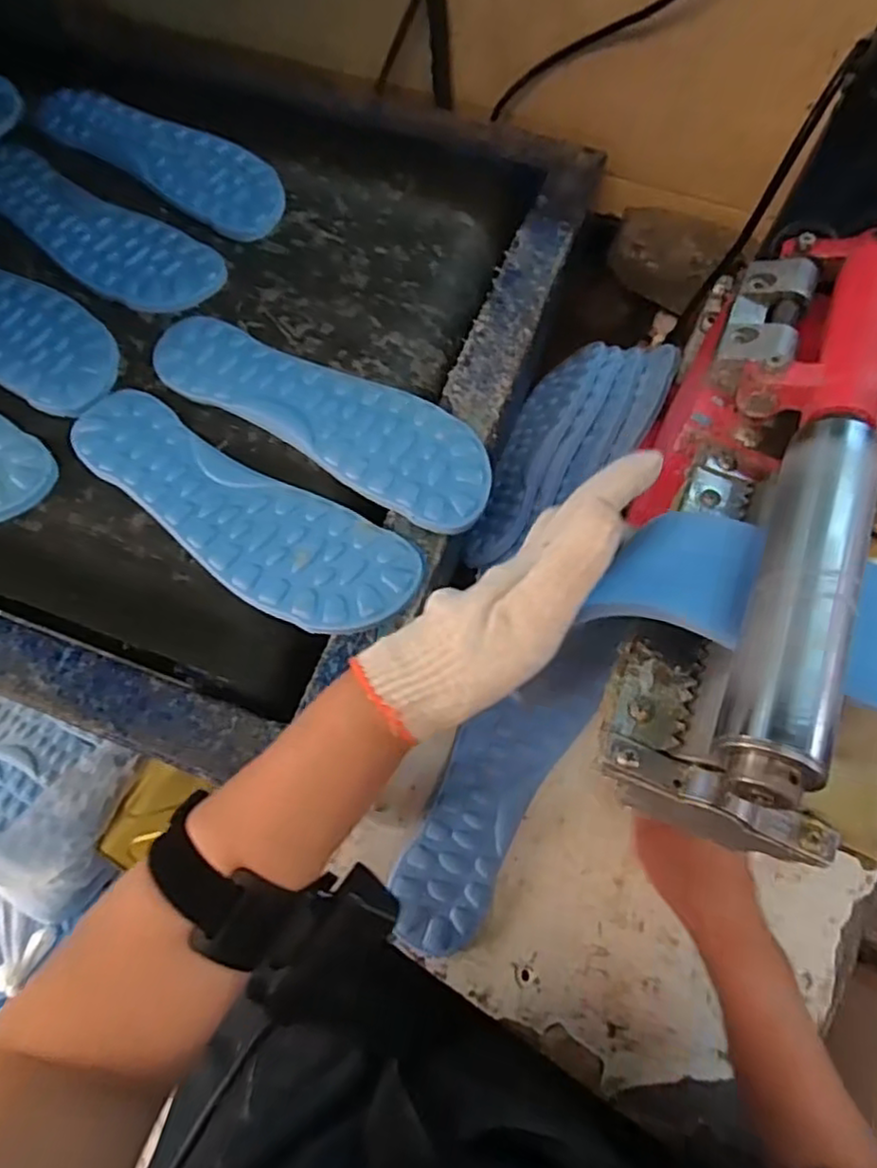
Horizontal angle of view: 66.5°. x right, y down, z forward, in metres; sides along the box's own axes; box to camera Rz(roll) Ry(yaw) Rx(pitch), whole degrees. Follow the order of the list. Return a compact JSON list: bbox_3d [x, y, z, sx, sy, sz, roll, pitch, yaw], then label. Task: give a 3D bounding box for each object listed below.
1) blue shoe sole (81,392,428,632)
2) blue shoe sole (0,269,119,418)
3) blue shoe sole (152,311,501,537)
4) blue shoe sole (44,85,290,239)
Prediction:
[{"bbox_3d":[-0.135,-0.049,0.434,0.261,0.006,0.079,29,71,14],"label":"blue shoe sole"},{"bbox_3d":[-0.353,-0.216,0.517,0.290,0.010,0.082,32,71,15],"label":"blue shoe sole"},{"bbox_3d":[-0.082,-0.123,0.465,0.263,0.012,0.080,29,71,14],"label":"blue shoe sole"},{"bbox_3d":[-0.244,-0.382,0.590,0.270,0.014,0.087,33,72,15],"label":"blue shoe sole"}]

